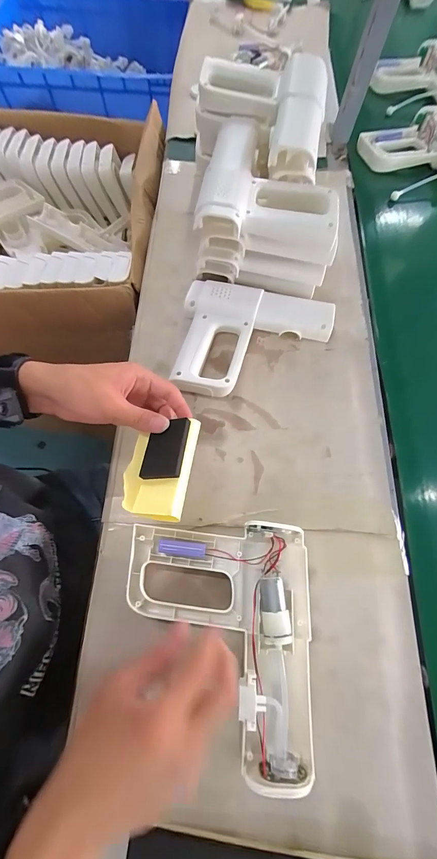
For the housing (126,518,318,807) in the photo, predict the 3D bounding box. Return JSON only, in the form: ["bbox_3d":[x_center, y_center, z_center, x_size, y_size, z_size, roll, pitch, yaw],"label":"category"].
[{"bbox_3d":[-0.002,0.198,0.330,0.181,0.048,0.203,4,69,-2],"label":"housing"}]

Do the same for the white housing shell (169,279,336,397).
[{"bbox_3d":[0.051,-0.121,0.469,0.202,0.031,0.167,7,69,0],"label":"white housing shell"}]

